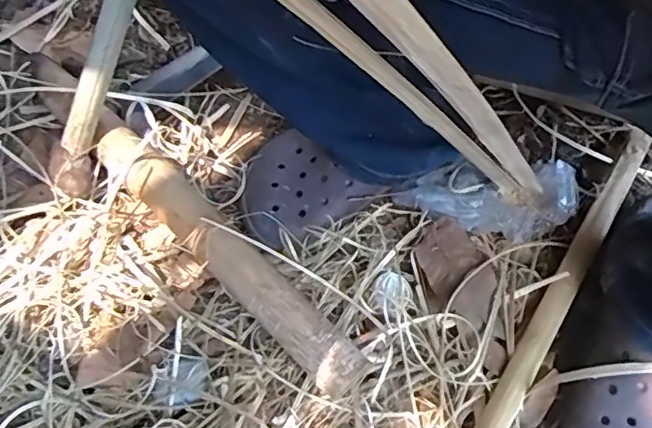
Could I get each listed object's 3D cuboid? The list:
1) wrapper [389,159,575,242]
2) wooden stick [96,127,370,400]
[{"bbox_3d":[0.159,-0.021,0.538,0.165,0.029,0.087,7,64,2],"label":"wrapper"},{"bbox_3d":[-0.091,0.033,0.497,0.317,0.037,0.044,42,70,17],"label":"wooden stick"}]

